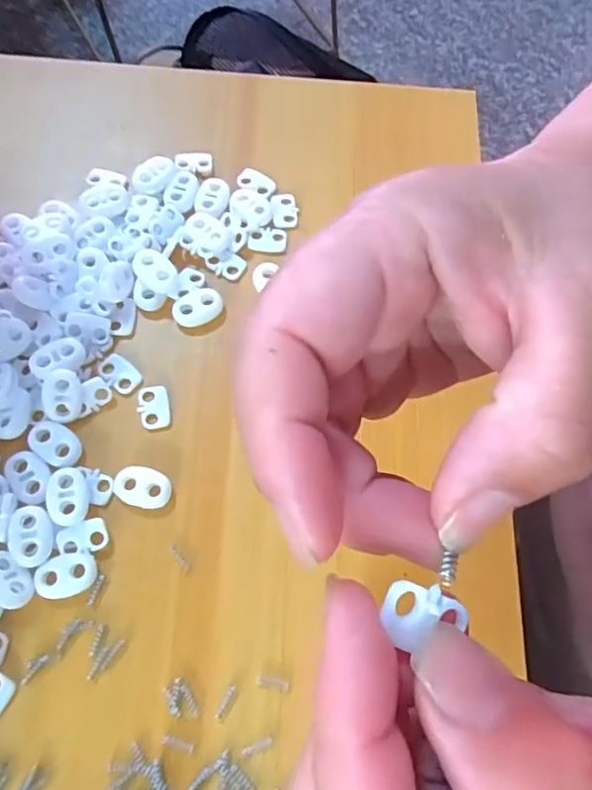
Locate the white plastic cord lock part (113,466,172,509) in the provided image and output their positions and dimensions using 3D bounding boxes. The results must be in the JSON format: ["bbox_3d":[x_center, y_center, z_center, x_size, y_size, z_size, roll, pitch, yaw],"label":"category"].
[{"bbox_3d":[-0.061,0.037,0.221,0.022,0.005,0.015,16,70,2],"label":"white plastic cord lock part"}]

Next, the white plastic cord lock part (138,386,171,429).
[{"bbox_3d":[-0.060,0.005,0.234,0.013,0.004,0.019,-10,71,-7],"label":"white plastic cord lock part"}]

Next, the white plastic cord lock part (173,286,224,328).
[{"bbox_3d":[-0.044,-0.039,0.249,0.023,0.006,0.015,-24,74,-12],"label":"white plastic cord lock part"}]

